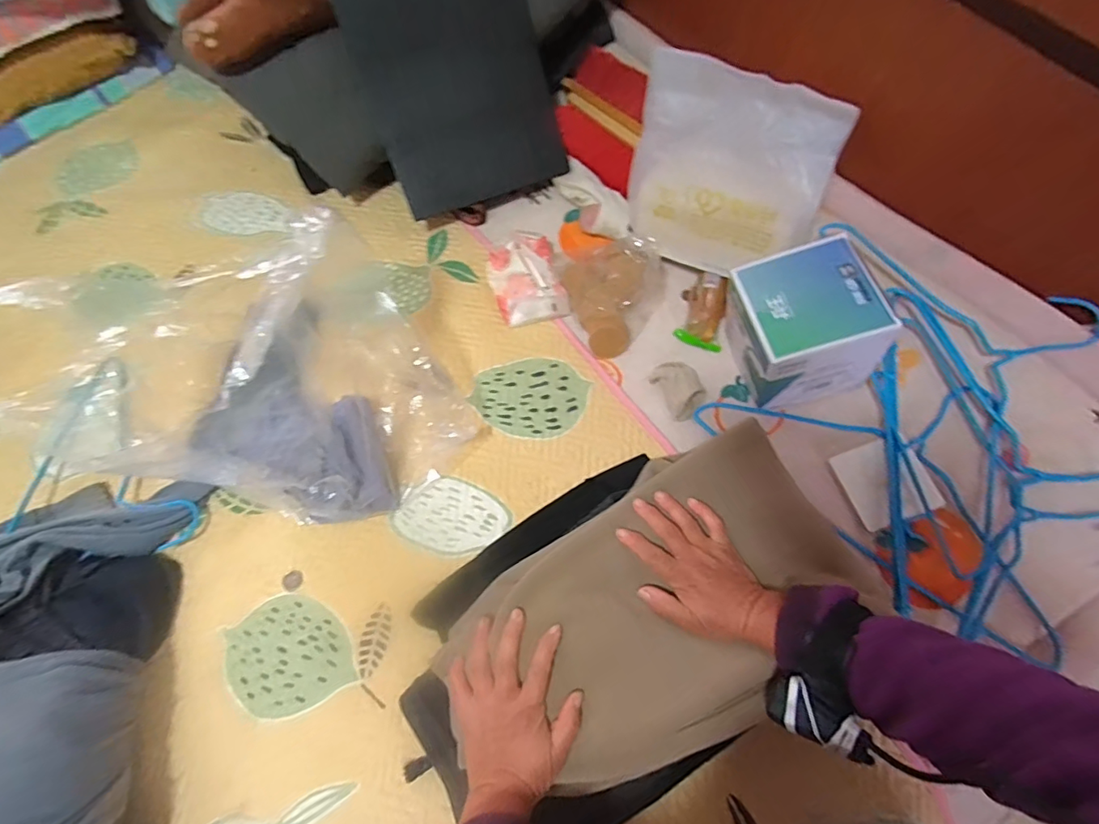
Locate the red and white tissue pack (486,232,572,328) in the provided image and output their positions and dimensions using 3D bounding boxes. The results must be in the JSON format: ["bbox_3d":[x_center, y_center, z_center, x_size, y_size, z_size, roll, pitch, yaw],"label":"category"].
[{"bbox_3d":[-0.033,-0.185,0.697,0.095,0.050,0.131,-16,69,-4],"label":"red and white tissue pack"}]

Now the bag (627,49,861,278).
[{"bbox_3d":[0.201,-0.273,0.600,0.219,0.217,0.030,27,44,16],"label":"bag"}]

